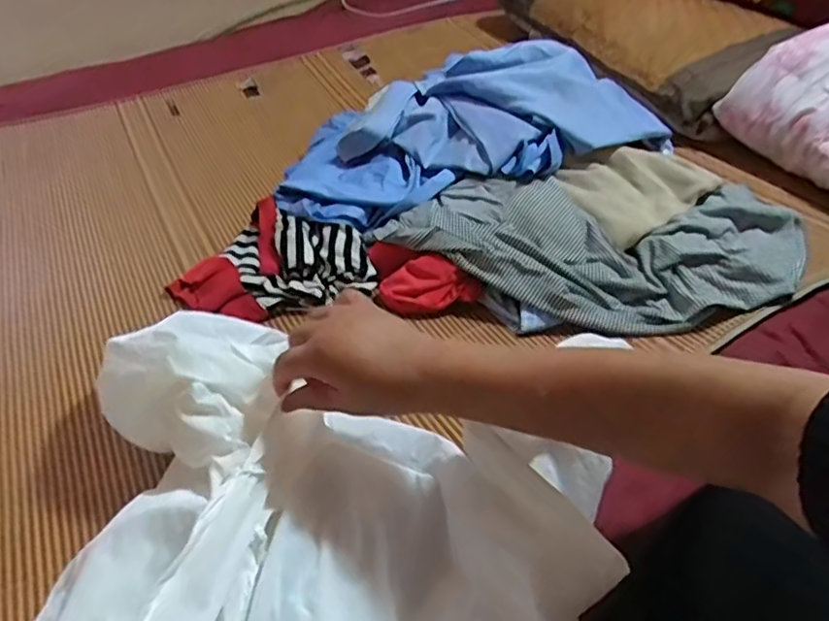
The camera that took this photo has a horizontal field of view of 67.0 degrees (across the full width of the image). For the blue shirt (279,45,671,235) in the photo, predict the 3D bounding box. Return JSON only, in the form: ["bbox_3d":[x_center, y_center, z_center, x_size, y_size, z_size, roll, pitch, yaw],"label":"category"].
[{"bbox_3d":[0.069,-0.253,0.846,0.489,0.095,0.286,-11,42,-7],"label":"blue shirt"}]

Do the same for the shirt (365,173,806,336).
[{"bbox_3d":[0.208,-0.080,0.699,0.463,0.062,0.229,-4,42,1],"label":"shirt"}]

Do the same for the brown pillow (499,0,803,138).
[{"bbox_3d":[0.428,-0.494,1.082,0.317,0.086,0.525,-19,44,-16],"label":"brown pillow"}]

